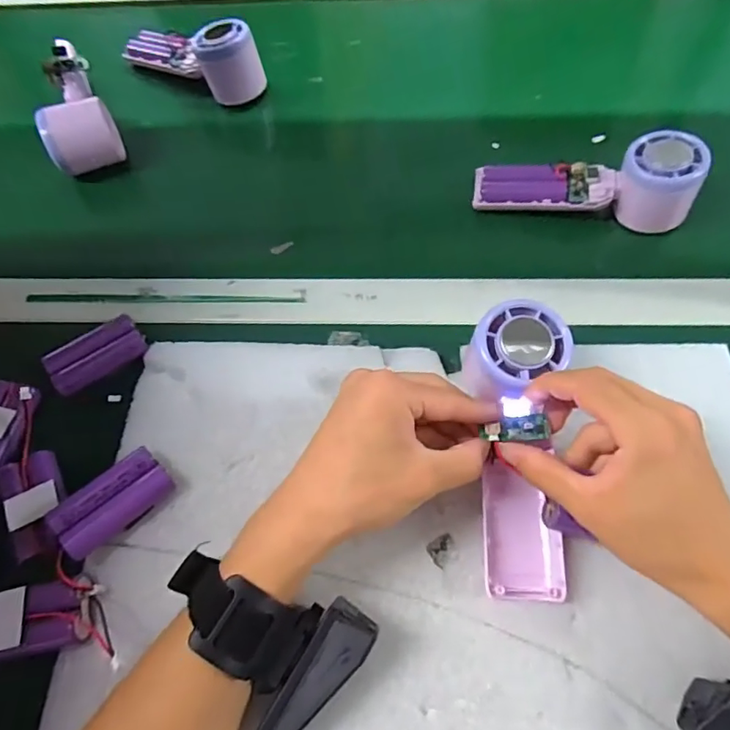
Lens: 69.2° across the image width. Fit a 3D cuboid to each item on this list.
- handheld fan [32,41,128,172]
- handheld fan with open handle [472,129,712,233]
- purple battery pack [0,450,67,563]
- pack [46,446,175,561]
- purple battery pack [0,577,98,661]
[{"bbox_3d":[-0.274,-0.242,0.494,0.057,0.053,0.156,-24,62,-10],"label":"handheld fan"},{"bbox_3d":[0.172,-0.148,0.415,0.162,0.053,0.046,7,61,7],"label":"handheld fan with open handle"},{"bbox_3d":[-0.204,0.082,0.323,0.035,0.014,0.066,-26,62,-11],"label":"purple battery pack"},{"bbox_3d":[-0.150,0.081,0.314,0.030,0.025,0.065,38,69,22],"label":"pack"},{"bbox_3d":[-0.183,0.139,0.289,0.066,0.018,0.035,-9,61,-1],"label":"purple battery pack"}]

